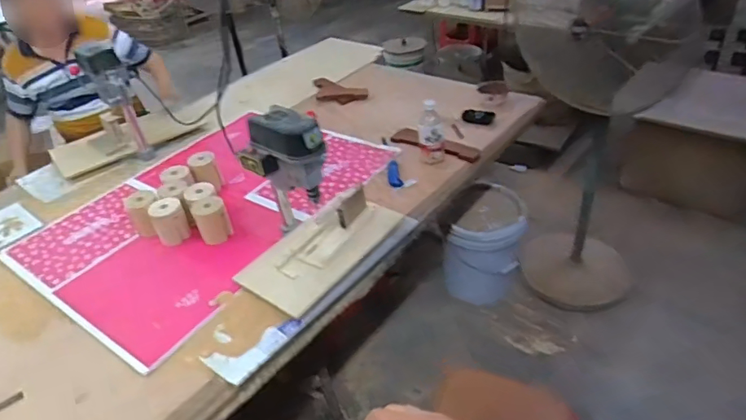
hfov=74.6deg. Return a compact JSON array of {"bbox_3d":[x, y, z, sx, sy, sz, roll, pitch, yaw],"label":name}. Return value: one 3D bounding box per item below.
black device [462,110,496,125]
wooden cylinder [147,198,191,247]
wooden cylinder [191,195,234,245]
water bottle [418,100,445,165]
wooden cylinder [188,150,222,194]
[{"bbox_3d":[0.352,-0.311,1.636,0.107,0.037,0.024,8,40,18],"label":"black device"},{"bbox_3d":[-0.530,0.028,1.281,0.083,0.100,0.083,-26,41,-23],"label":"wooden cylinder"},{"bbox_3d":[-0.416,0.028,1.278,0.082,0.105,0.076,-20,39,-17],"label":"wooden cylinder"},{"bbox_3d":[0.170,-0.233,1.401,0.066,0.174,0.073,-8,38,-2],"label":"water bottle"},{"bbox_3d":[-0.495,-0.112,1.435,0.078,0.108,0.070,-5,38,2],"label":"wooden cylinder"}]

